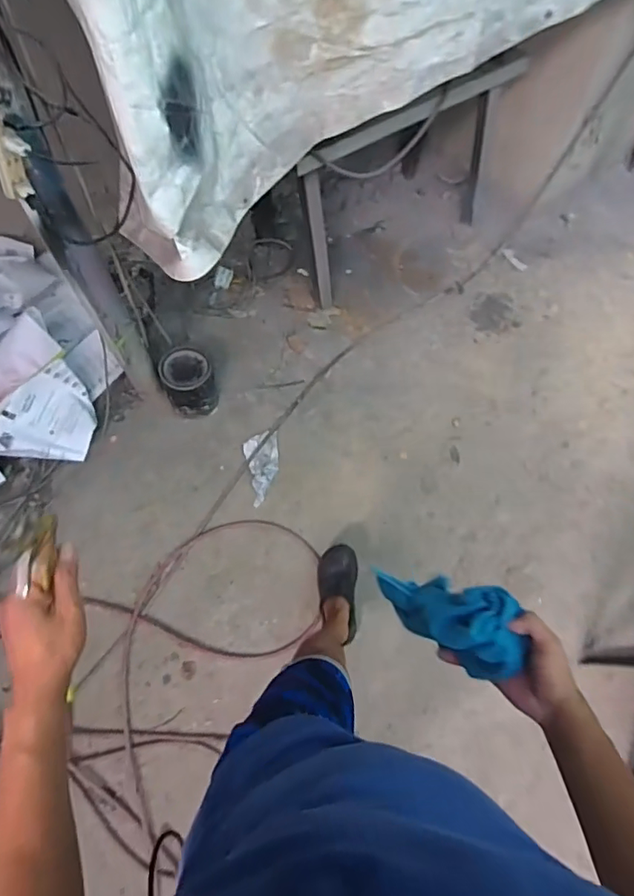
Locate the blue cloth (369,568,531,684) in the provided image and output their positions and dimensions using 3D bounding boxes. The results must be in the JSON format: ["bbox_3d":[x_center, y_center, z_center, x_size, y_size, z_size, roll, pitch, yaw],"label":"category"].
[{"bbox_3d":[0.166,0.212,0.653,0.073,0.203,0.093,48,71,-26],"label":"blue cloth"}]

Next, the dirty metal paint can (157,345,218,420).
[{"bbox_3d":[-0.412,-0.219,1.641,0.159,0.153,0.193,-19,66,-9],"label":"dirty metal paint can"}]

